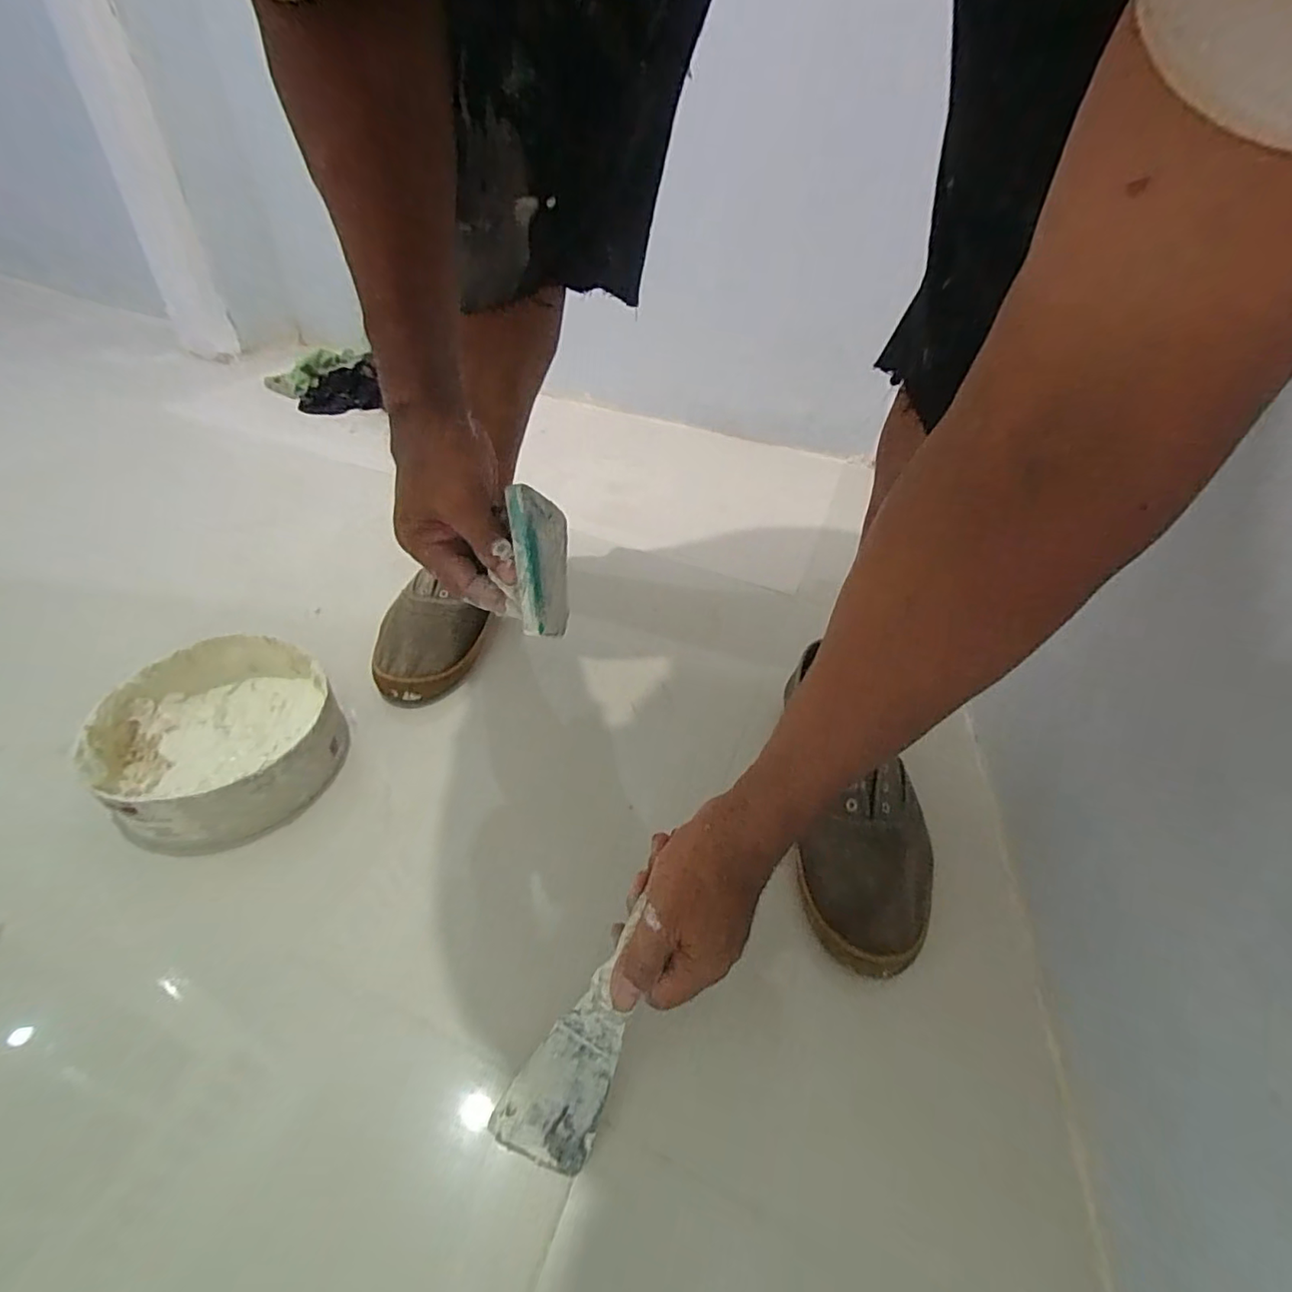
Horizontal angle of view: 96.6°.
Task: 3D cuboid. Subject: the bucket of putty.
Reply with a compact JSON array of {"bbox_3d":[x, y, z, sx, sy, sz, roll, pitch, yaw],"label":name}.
[{"bbox_3d":[-0.367,0.080,0.506,0.161,0.066,0.178,-29,53,-32],"label":"bucket of putty"}]

